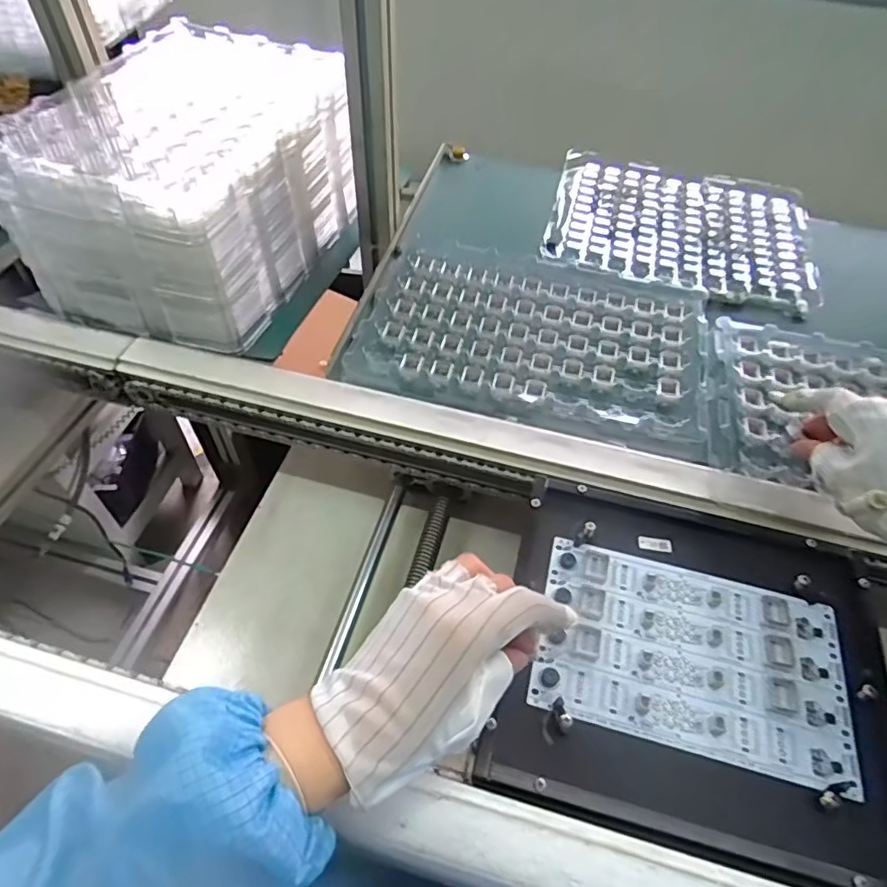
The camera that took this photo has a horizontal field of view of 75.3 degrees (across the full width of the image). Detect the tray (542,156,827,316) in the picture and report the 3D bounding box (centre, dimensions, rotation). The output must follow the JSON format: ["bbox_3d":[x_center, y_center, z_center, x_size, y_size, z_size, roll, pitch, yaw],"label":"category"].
[{"bbox_3d":[0.288,-0.261,0.694,0.302,0.019,0.235,14,51,8],"label":"tray"}]

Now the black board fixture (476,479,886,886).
[{"bbox_3d":[0.175,0.144,0.399,0.250,0.022,0.231,13,51,7],"label":"black board fixture"}]

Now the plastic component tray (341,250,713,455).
[{"bbox_3d":[0.090,-0.105,0.565,0.325,0.014,0.196,11,51,6],"label":"plastic component tray"}]

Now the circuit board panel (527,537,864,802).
[{"bbox_3d":[0.175,0.142,0.409,0.205,0.010,0.134,13,56,7],"label":"circuit board panel"}]

